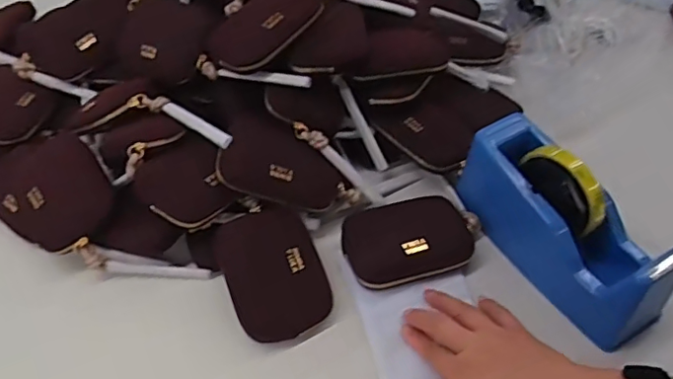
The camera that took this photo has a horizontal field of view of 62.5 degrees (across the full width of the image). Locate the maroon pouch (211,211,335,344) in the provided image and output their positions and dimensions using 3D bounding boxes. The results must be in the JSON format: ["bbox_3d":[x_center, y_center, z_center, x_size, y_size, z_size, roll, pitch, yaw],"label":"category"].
[{"bbox_3d":[-0.055,0.073,0.497,0.085,0.020,0.115,-20,74,-19],"label":"maroon pouch"}]

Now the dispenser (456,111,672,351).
[{"bbox_3d":[0.199,0.026,0.485,0.070,0.098,0.206,-26,53,-17],"label":"dispenser"}]

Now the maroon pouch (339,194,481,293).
[{"bbox_3d":[0.072,0.048,0.517,0.125,0.032,0.079,-13,50,-7],"label":"maroon pouch"}]

